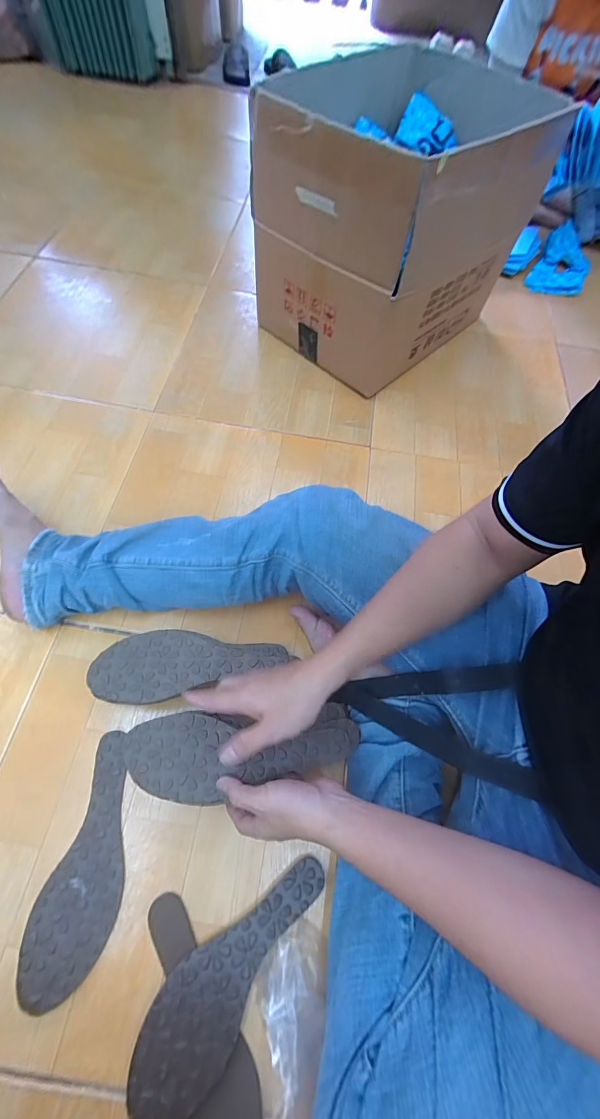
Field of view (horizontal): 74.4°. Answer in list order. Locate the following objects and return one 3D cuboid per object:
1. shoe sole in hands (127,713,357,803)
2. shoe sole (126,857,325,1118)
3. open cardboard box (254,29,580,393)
[{"bbox_3d":[-0.059,0.209,0.426,0.242,0.009,0.083,-1,63,-6],"label":"shoe sole in hands"},{"bbox_3d":[-0.069,0.403,0.385,0.076,0.013,0.235,39,67,15],"label":"shoe sole"},{"bbox_3d":[0.200,-0.636,0.751,0.349,0.335,0.538,41,67,16],"label":"open cardboard box"}]

